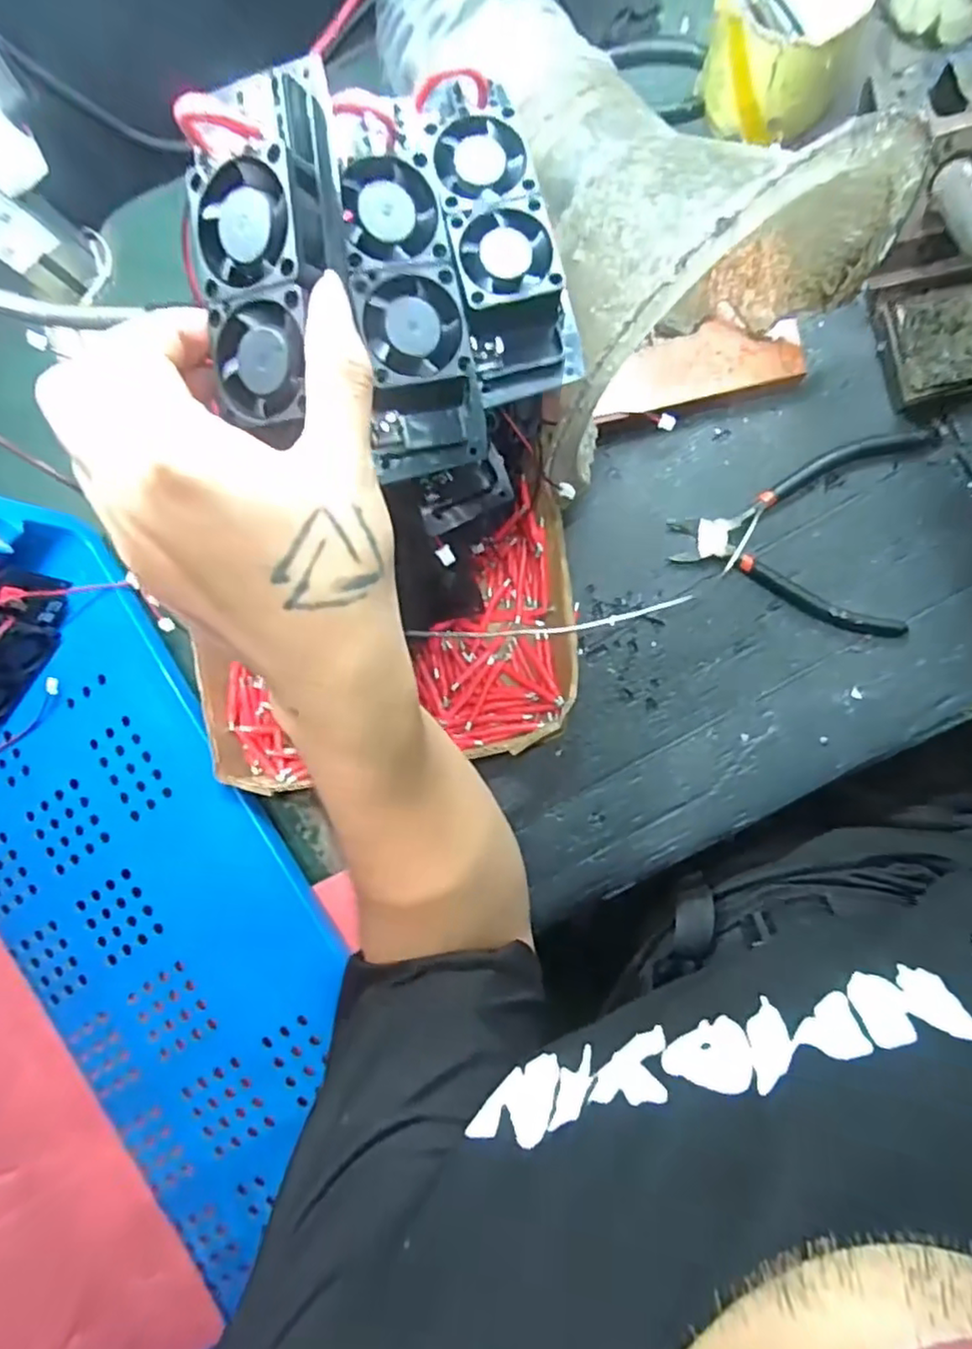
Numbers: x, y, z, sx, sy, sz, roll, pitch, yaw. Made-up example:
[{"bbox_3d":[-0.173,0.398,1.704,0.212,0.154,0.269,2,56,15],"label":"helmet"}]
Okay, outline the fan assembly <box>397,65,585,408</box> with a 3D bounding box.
[{"bbox_3d":[0.002,-0.183,0.267,0.045,0.028,0.130,-17,86,7],"label":"fan assembly"}]

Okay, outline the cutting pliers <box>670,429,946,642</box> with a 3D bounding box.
[{"bbox_3d":[0.196,-0.092,0.407,0.146,0.017,0.124,6,89,8],"label":"cutting pliers"}]

